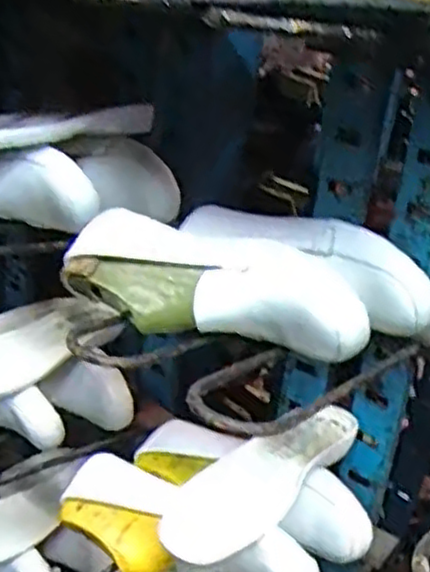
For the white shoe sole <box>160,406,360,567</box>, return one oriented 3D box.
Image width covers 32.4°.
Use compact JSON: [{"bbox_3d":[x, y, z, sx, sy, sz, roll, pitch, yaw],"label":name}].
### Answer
[{"bbox_3d":[0.049,0.177,0.692,0.077,0.037,0.240,24,28,34],"label":"white shoe sole"}]

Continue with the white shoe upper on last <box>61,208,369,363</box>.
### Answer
[{"bbox_3d":[-0.012,-0.002,0.563,0.254,0.075,0.068,18,25,23],"label":"white shoe upper on last"}]

